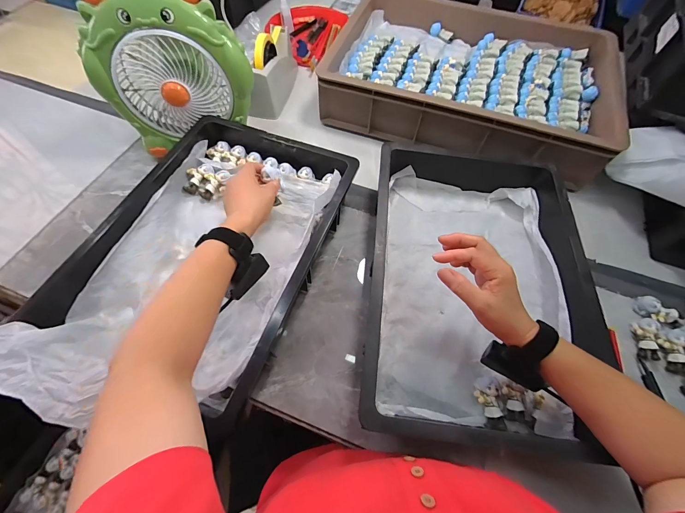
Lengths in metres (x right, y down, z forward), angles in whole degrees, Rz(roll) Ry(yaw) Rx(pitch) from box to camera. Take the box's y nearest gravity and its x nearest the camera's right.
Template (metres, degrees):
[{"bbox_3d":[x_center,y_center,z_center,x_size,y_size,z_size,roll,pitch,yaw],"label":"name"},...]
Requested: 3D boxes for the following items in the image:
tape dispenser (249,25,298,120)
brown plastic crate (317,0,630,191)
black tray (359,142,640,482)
[{"bbox_3d":[-0.154,-0.426,0.682,0.056,0.117,0.210,12,62,5],"label":"tape dispenser"},{"bbox_3d":[0.278,-0.395,0.673,0.565,0.116,0.382,20,63,8],"label":"brown plastic crate"},{"bbox_3d":[0.193,0.029,0.457,0.297,0.097,0.432,7,62,2],"label":"black tray"}]

